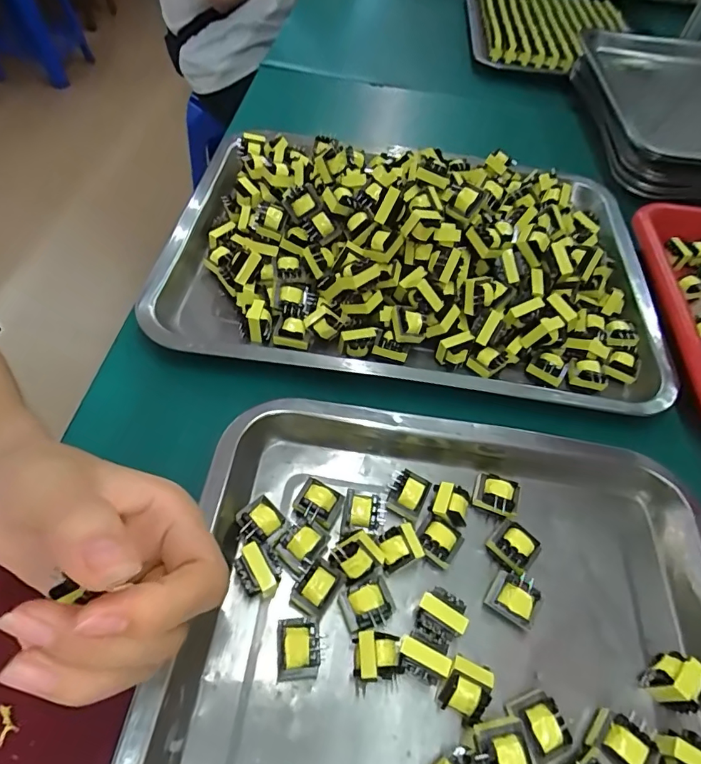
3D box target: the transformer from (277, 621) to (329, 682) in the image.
[{"bbox_3d":[-0.024,0.130,0.226,0.022,0.021,0.024,2,55,-3],"label":"transformer"}]

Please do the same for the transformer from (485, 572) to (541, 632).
[{"bbox_3d":[0.085,0.115,0.247,0.023,0.022,0.023,31,58,16],"label":"transformer"}]

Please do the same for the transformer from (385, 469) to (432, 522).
[{"bbox_3d":[0.033,0.065,0.274,0.022,0.015,0.028,23,57,12],"label":"transformer"}]

